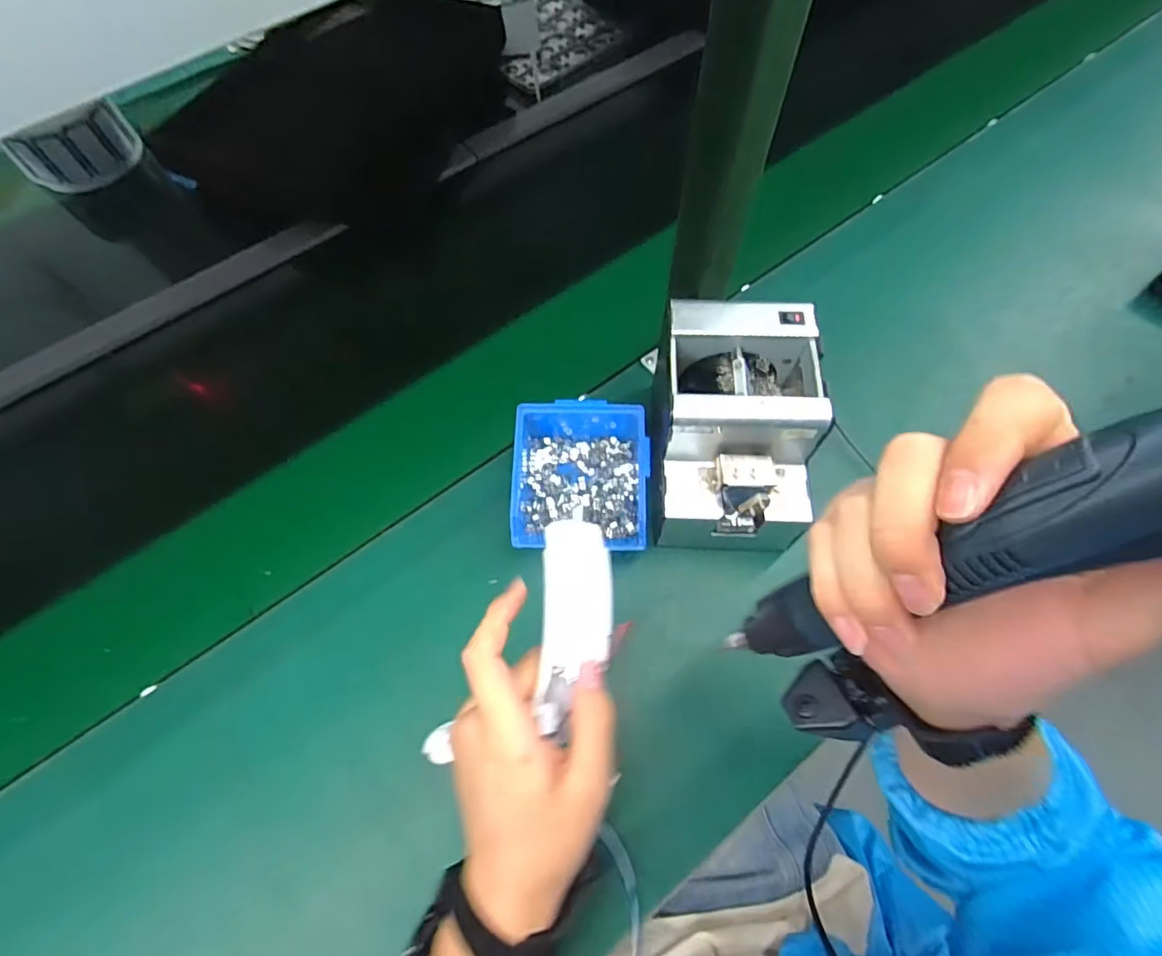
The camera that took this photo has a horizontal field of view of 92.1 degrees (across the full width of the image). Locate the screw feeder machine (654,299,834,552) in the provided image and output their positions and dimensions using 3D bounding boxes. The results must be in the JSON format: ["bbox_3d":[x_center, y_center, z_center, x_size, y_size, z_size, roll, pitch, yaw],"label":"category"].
[{"bbox_3d":[0.134,-0.040,0.494,0.123,0.137,0.174,3,65,3],"label":"screw feeder machine"}]

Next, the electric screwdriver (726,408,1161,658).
[{"bbox_3d":[0.132,0.025,0.190,0.034,0.221,0.038,7,60,-26],"label":"electric screwdriver"}]

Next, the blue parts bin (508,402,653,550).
[{"bbox_3d":[0.001,-0.006,0.533,0.119,0.065,0.148,1,65,2],"label":"blue parts bin"}]

